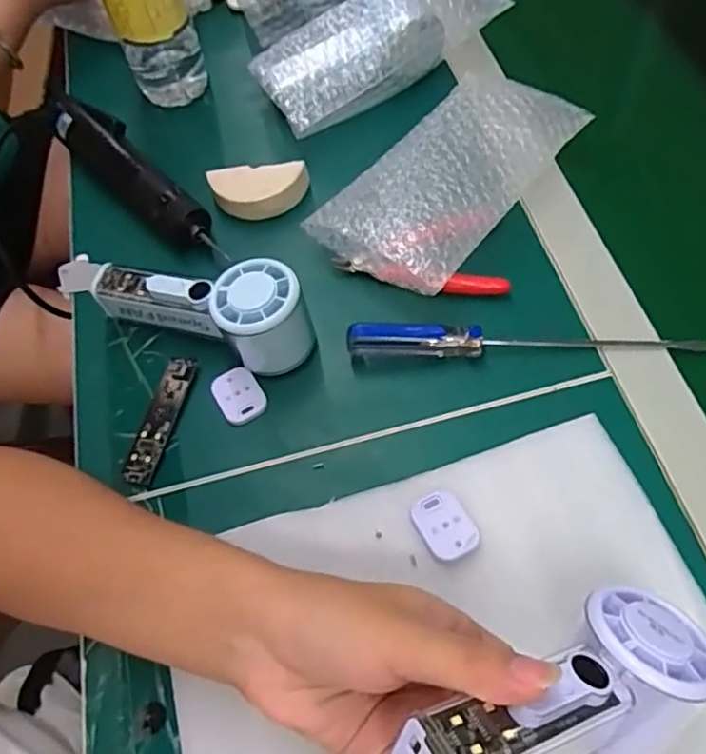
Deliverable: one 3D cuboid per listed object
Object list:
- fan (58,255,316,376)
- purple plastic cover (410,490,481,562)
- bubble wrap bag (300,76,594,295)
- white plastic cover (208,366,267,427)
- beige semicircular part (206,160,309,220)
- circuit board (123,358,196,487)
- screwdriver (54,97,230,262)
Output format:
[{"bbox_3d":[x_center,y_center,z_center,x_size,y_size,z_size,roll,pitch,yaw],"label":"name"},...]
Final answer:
[{"bbox_3d":[-0.109,-0.054,0.431,0.170,0.061,0.052,19,64,15],"label":"fan"},{"bbox_3d":[0.050,0.082,0.353,0.028,0.005,0.038,-27,62,-9],"label":"purple plastic cover"},{"bbox_3d":[0.074,-0.150,0.478,0.112,0.045,0.209,33,69,21],"label":"bubble wrap bag"},{"bbox_3d":[-0.076,0.012,0.424,0.029,0.004,0.038,-31,62,-12],"label":"white plastic cover"},{"bbox_3d":[-0.074,-0.145,0.502,0.075,0.027,0.034,-4,61,4],"label":"beige semicircular part"},{"bbox_3d":[-0.126,0.028,0.417,0.019,0.006,0.086,14,69,6],"label":"circuit board"},{"bbox_3d":[-0.176,-0.162,0.514,0.043,0.038,0.217,-40,65,-16],"label":"screwdriver"}]

